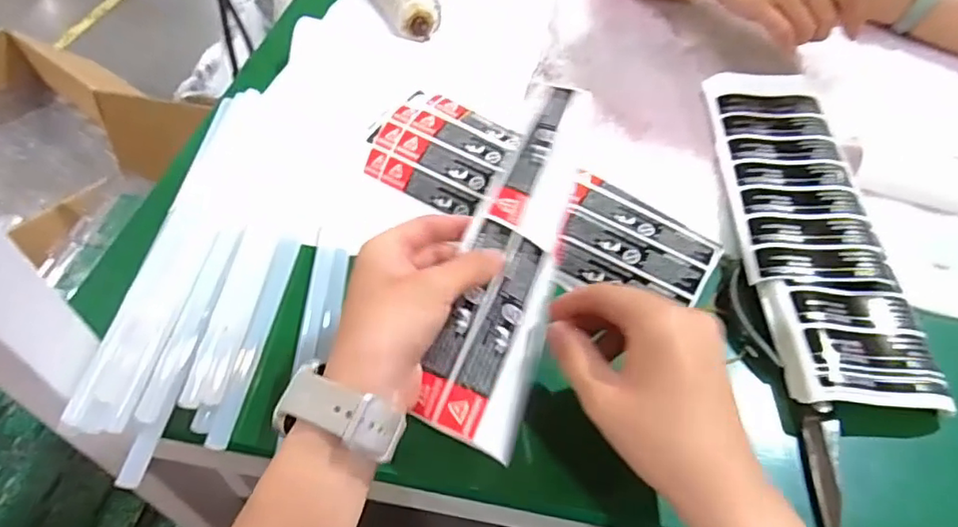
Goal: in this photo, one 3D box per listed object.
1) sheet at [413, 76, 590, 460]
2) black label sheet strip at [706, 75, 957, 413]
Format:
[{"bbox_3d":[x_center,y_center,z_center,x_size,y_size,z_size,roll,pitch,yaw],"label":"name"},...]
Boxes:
[{"bbox_3d":[0.023,-0.013,0.357,0.055,0.026,0.237,14,67,7],"label":"sheet"},{"bbox_3d":[0.234,-0.037,0.437,0.096,0.022,0.298,-2,54,4],"label":"black label sheet strip"}]

